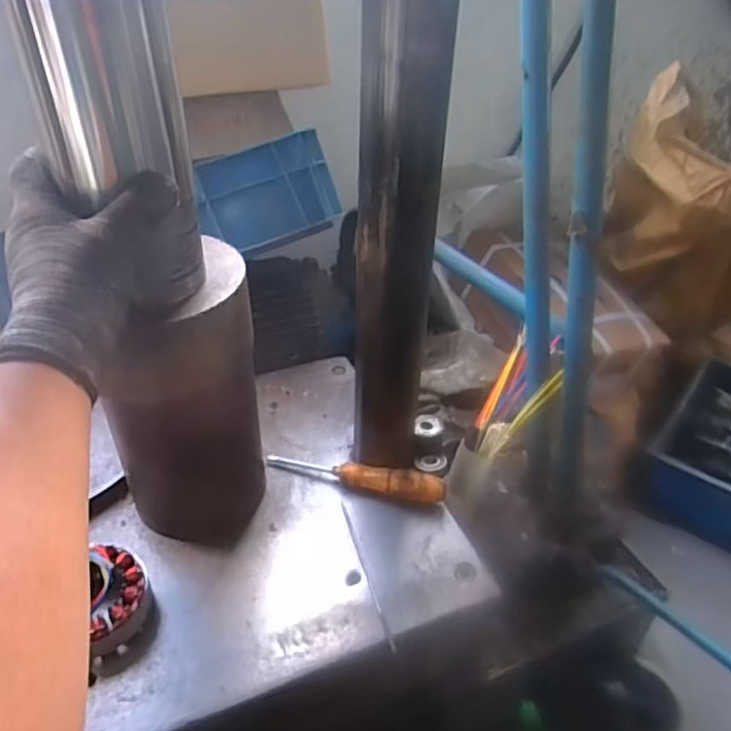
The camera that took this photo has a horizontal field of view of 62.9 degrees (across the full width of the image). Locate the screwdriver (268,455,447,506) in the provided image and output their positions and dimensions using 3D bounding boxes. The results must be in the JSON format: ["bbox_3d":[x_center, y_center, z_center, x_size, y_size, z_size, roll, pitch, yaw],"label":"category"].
[{"bbox_3d":[-0.011,0.113,0.619,0.187,0.032,0.021,12,39,13],"label":"screwdriver"}]

